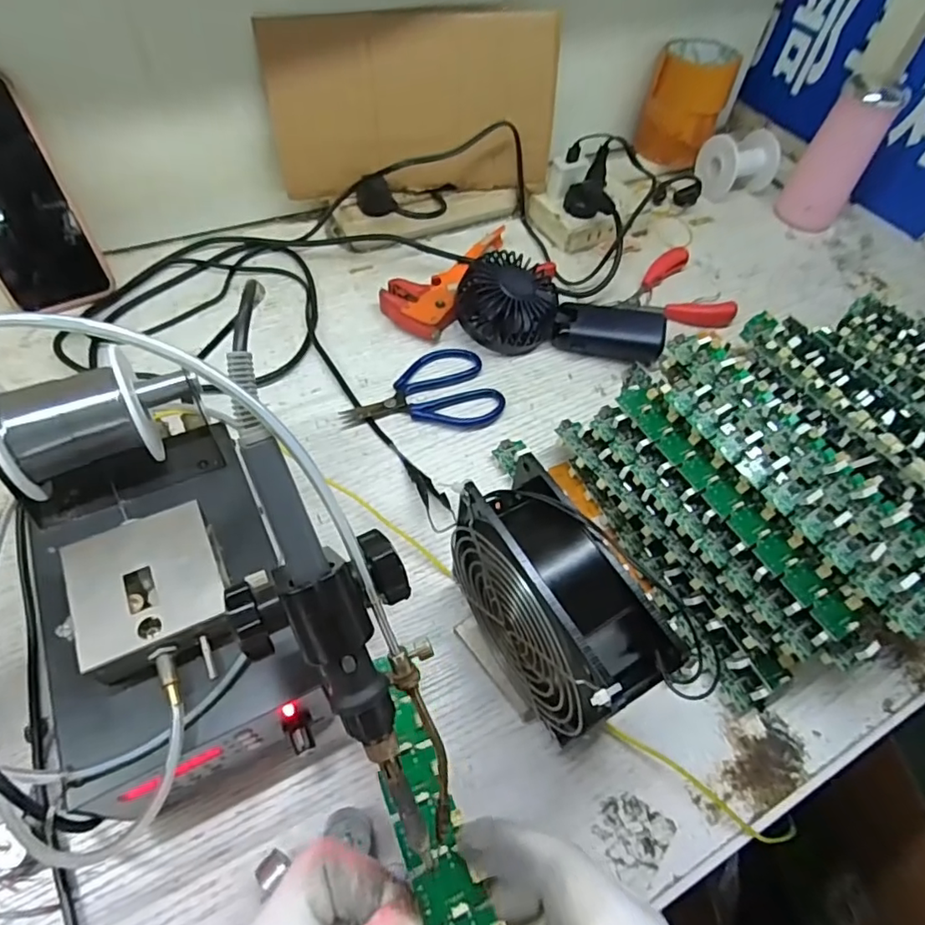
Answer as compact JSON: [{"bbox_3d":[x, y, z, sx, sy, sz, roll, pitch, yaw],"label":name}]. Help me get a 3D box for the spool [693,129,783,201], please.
[{"bbox_3d":[0.318,-0.344,0.663,0.076,0.061,0.068,-10,58,-12],"label":"spool"}]

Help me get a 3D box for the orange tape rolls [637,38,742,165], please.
[{"bbox_3d":[0.259,-0.420,0.670,0.085,0.105,0.093,19,56,8],"label":"orange tape rolls"}]

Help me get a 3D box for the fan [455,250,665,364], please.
[{"bbox_3d":[0.087,-0.137,0.509,0.182,0.056,0.087,8,56,1],"label":"fan"}]

